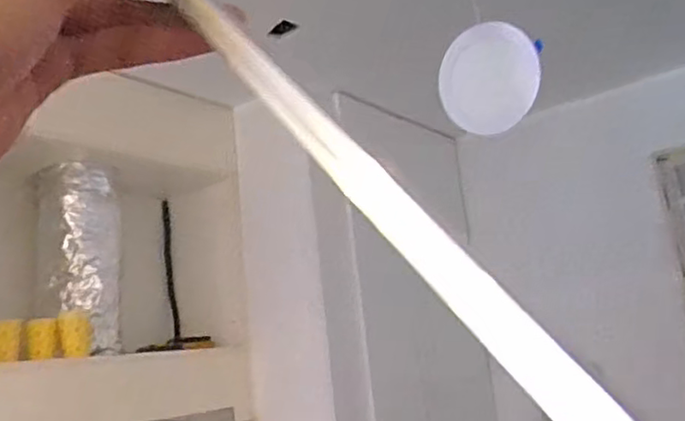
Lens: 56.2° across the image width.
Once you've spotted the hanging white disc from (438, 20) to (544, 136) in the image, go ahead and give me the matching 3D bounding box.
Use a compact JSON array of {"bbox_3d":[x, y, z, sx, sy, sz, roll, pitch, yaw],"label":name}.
[{"bbox_3d":[0.215,-0.194,0.952,0.030,0.148,0.168,5,-18,-39],"label":"hanging white disc"}]

